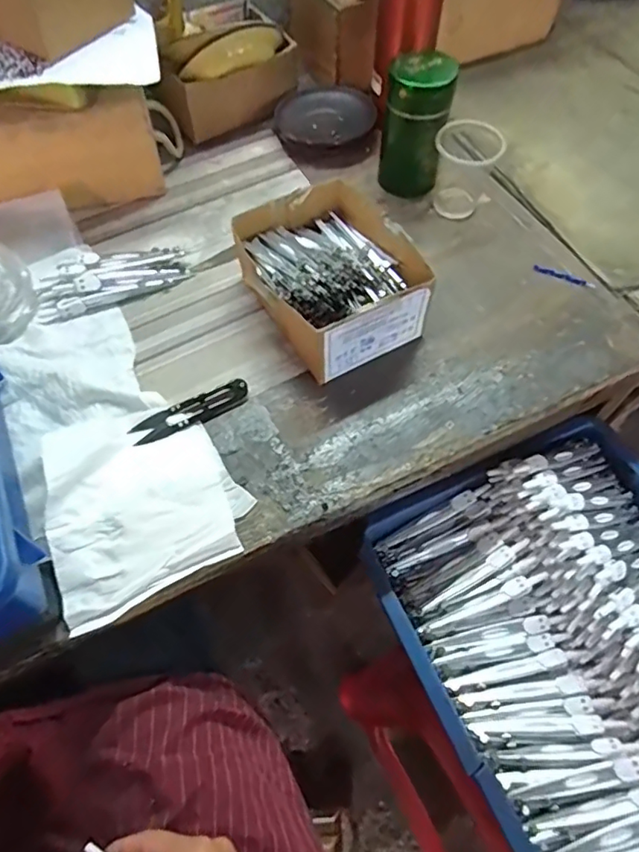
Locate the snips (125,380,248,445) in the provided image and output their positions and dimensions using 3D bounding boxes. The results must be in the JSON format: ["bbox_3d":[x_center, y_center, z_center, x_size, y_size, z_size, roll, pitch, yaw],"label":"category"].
[{"bbox_3d":[-0.108,-0.013,0.443,0.100,0.010,0.021,-28,64,-15],"label":"snips"}]

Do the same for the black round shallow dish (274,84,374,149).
[{"bbox_3d":[0.007,-0.358,0.625,0.109,0.028,0.115,-21,62,-11],"label":"black round shallow dish"}]

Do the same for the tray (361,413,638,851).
[{"bbox_3d":[0.246,0.212,0.429,0.293,0.075,0.414,-22,62,-12],"label":"tray"}]

